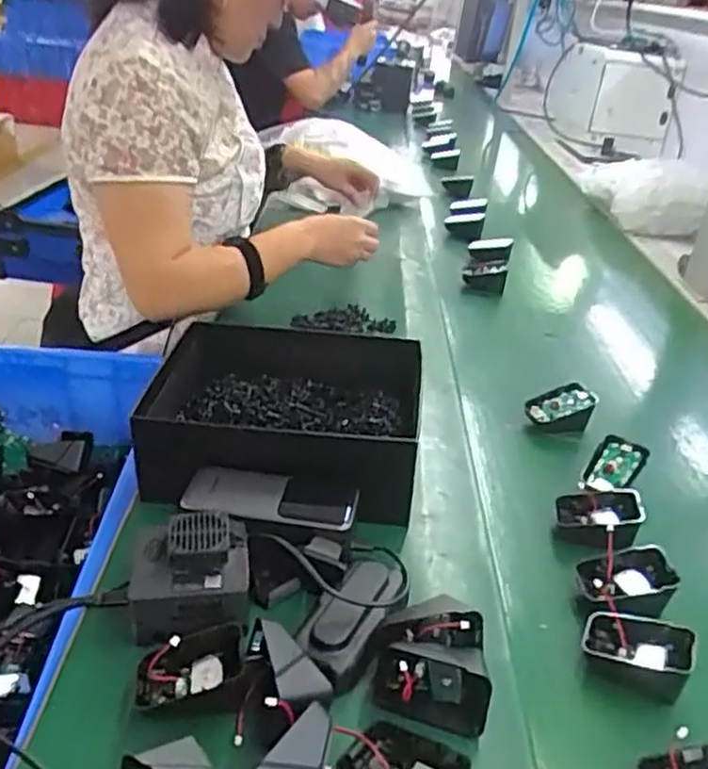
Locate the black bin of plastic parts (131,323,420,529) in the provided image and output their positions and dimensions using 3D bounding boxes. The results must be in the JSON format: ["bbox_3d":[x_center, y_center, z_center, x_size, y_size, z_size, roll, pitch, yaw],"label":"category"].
[{"bbox_3d":[-0.068,0.027,0.678,0.250,0.085,0.190,7,29,4],"label":"black bin of plastic parts"}]

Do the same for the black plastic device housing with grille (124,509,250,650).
[{"bbox_3d":[-0.111,0.133,0.504,0.078,0.049,0.082,-1,30,-11],"label":"black plastic device housing with grille"}]

